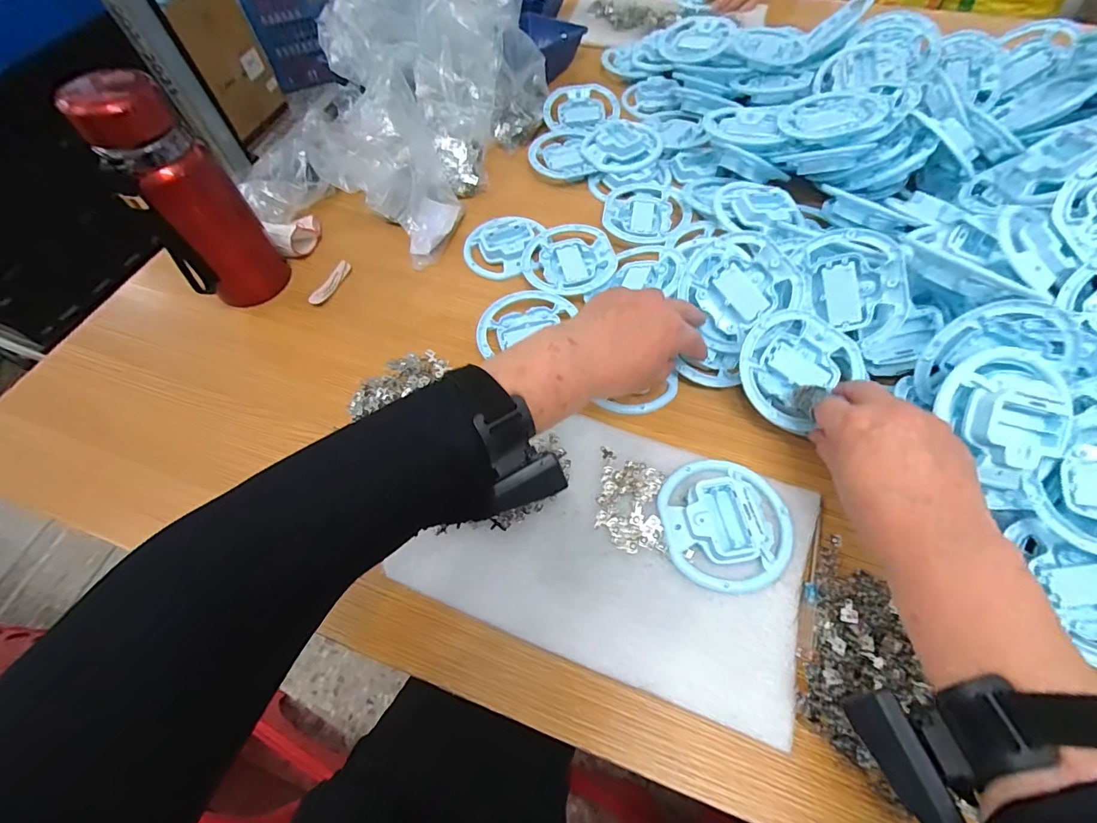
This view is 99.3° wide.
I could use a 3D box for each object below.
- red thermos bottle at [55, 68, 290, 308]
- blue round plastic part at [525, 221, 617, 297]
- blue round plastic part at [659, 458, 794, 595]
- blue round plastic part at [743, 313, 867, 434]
[{"bbox_3d":[-0.357,-0.204,0.471,0.086,0.219,0.068,-30,63,-14],"label":"red thermos bottle"},{"bbox_3d":[0.024,-0.171,0.523,0.103,0.014,0.113,-1,60,2],"label":"blue round plastic part"},{"bbox_3d":[0.140,0.084,0.364,0.095,0.022,0.103,-1,60,2],"label":"blue round plastic part"},{"bbox_3d":[0.215,-0.039,0.407,0.092,0.016,0.104,45,79,1],"label":"blue round plastic part"}]

